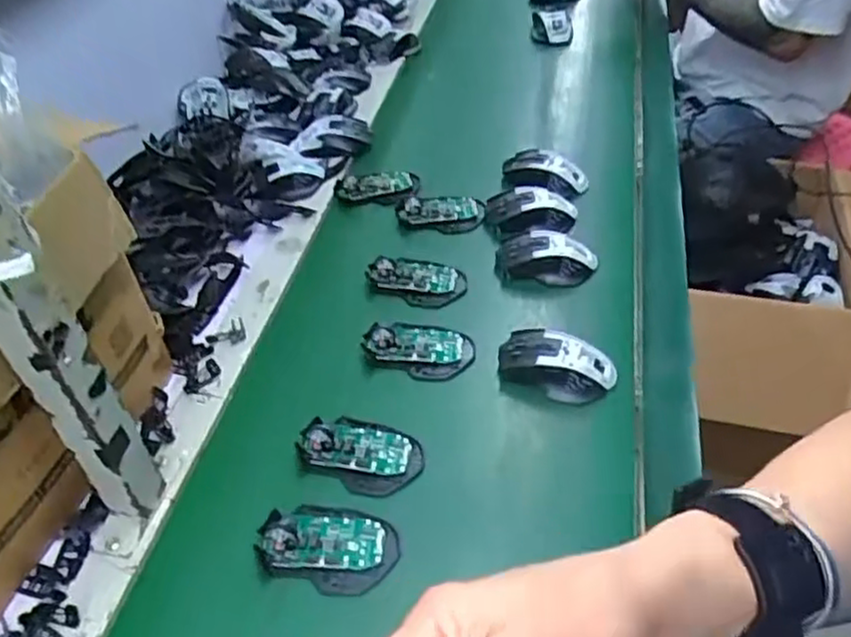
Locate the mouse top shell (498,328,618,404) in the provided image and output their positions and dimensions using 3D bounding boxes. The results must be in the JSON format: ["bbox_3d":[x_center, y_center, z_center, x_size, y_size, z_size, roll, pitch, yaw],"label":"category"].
[{"bbox_3d":[0.131,0.047,0.711,0.114,0.039,0.061,14,47,16],"label":"mouse top shell"}]

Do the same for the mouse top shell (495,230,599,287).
[{"bbox_3d":[0.139,-0.072,0.830,0.115,0.034,0.064,11,46,14],"label":"mouse top shell"}]

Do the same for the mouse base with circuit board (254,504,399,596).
[{"bbox_3d":[-0.082,0.186,0.587,0.113,0.025,0.069,6,45,9],"label":"mouse base with circuit board"}]

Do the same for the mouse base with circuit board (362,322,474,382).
[{"bbox_3d":[-0.007,0.028,0.748,0.112,0.023,0.070,10,45,12],"label":"mouse base with circuit board"}]

